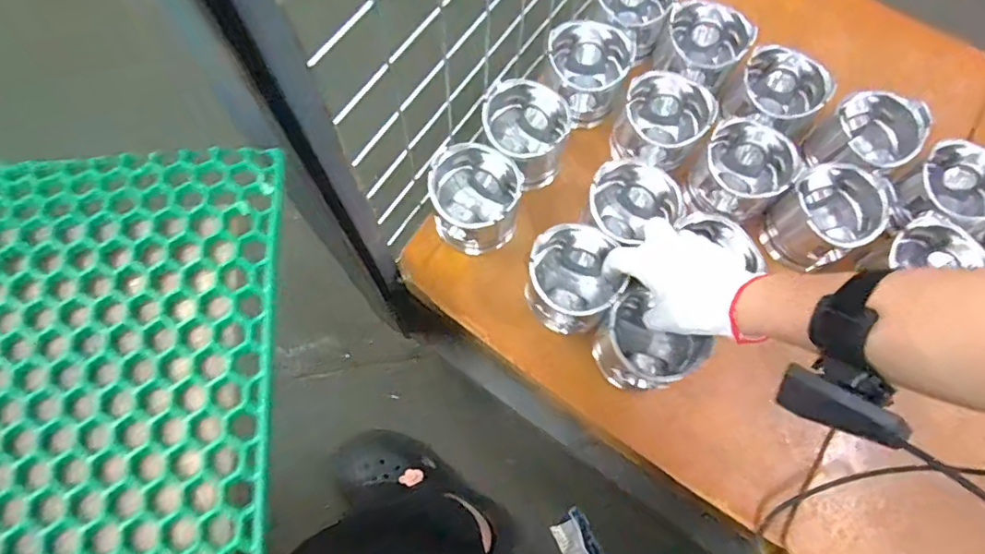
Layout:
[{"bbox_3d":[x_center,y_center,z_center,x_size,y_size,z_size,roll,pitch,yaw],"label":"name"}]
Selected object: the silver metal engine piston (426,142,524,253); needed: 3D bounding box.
[{"bbox_3d":[-0.017,-0.079,0.583,0.085,0.101,0.086,0,72,-1],"label":"silver metal engine piston"}]

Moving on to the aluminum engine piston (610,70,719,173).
[{"bbox_3d":[0.182,-0.167,0.601,0.088,0.070,0.094,0,72,-1],"label":"aluminum engine piston"}]

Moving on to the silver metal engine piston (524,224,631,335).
[{"bbox_3d":[0.078,0.004,0.561,0.081,0.097,0.085,0,72,-1],"label":"silver metal engine piston"}]

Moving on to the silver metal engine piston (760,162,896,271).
[{"bbox_3d":[0.339,-0.062,0.575,0.090,0.073,0.083,-34,76,-11],"label":"silver metal engine piston"}]

